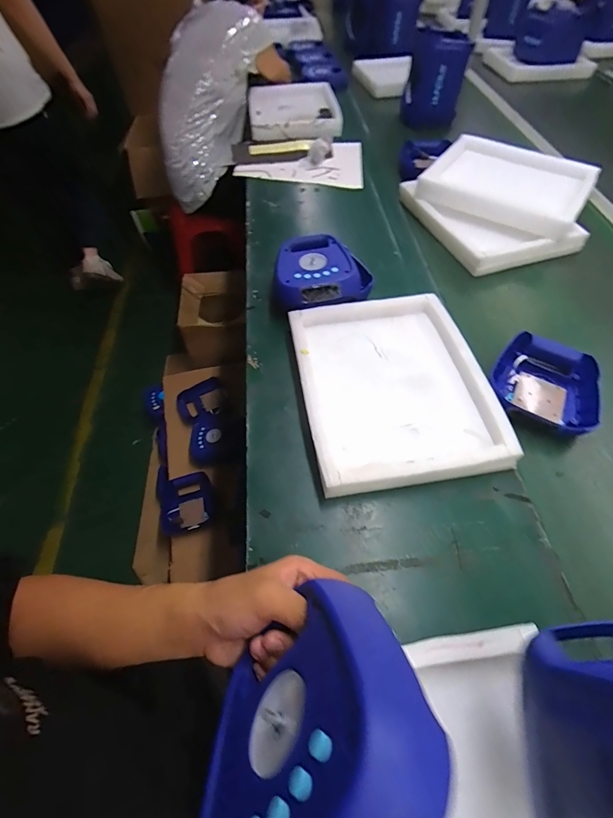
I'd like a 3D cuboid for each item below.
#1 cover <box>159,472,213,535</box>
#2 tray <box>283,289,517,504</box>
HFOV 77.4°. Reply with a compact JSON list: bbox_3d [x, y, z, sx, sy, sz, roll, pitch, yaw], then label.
[{"bbox_3d":[-0.372,0.293,1.177,0.151,0.055,0.179,-12,61,-9],"label":"cover"},{"bbox_3d":[0.139,-0.044,0.641,0.293,0.049,0.362,-9,55,-5],"label":"tray"}]

